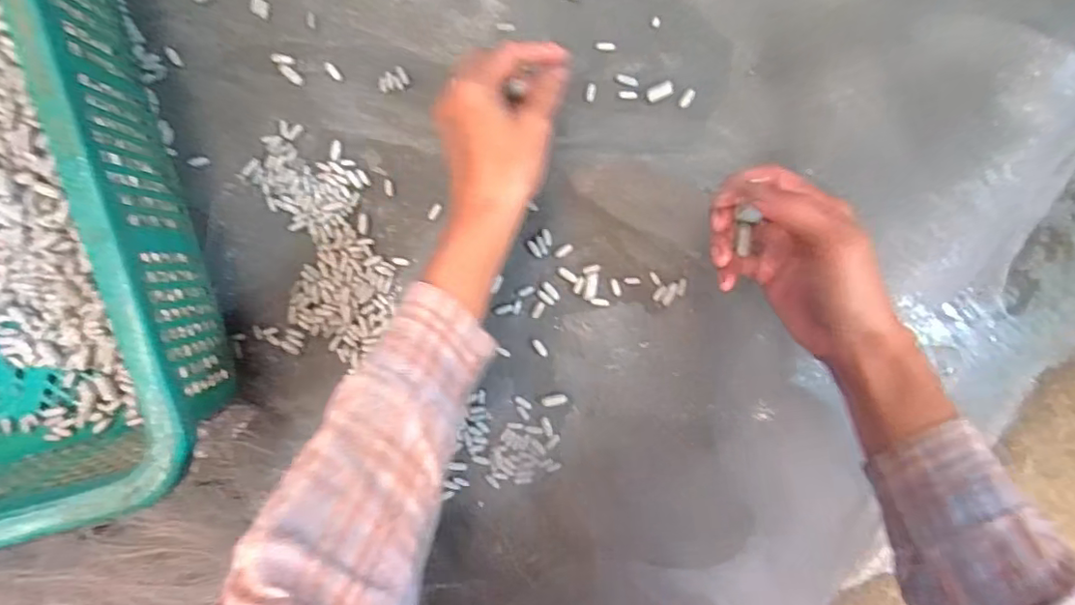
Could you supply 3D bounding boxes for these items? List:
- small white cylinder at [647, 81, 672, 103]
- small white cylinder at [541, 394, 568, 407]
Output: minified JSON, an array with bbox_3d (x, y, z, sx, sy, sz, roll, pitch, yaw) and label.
[{"bbox_3d":[0.088,-0.152,0.407,0.019,0.006,0.010,-30,97,1],"label":"small white cylinder"},{"bbox_3d":[0.013,0.074,0.425,0.019,0.004,0.008,-10,97,-2],"label":"small white cylinder"}]

